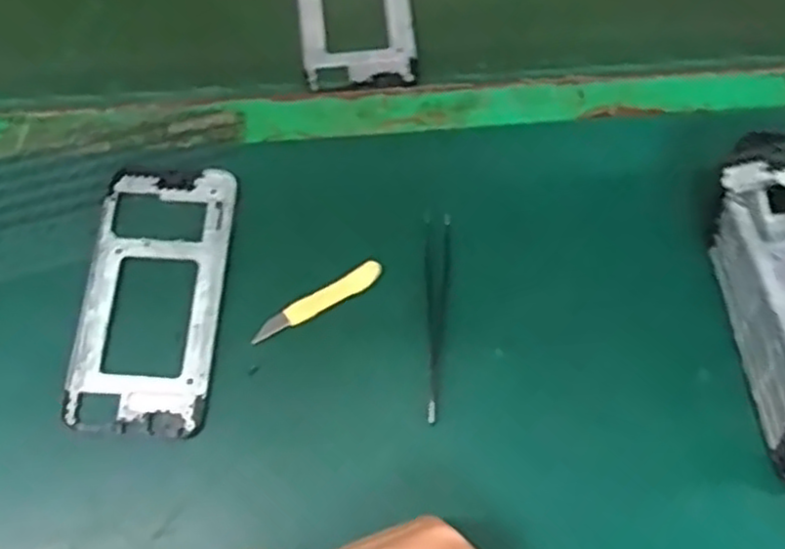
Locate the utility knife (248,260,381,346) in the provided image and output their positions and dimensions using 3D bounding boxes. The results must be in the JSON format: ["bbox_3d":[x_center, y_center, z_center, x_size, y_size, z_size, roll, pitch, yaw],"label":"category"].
[{"bbox_3d":[-0.042,0.015,0.412,0.080,0.006,0.011,-29,71,-12],"label":"utility knife"}]

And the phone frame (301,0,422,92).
[{"bbox_3d":[-0.027,-0.197,0.507,0.075,0.009,0.154,-5,68,-3],"label":"phone frame"}]

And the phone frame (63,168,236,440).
[{"bbox_3d":[-0.134,0.011,0.412,0.074,0.004,0.154,3,68,0],"label":"phone frame"}]

